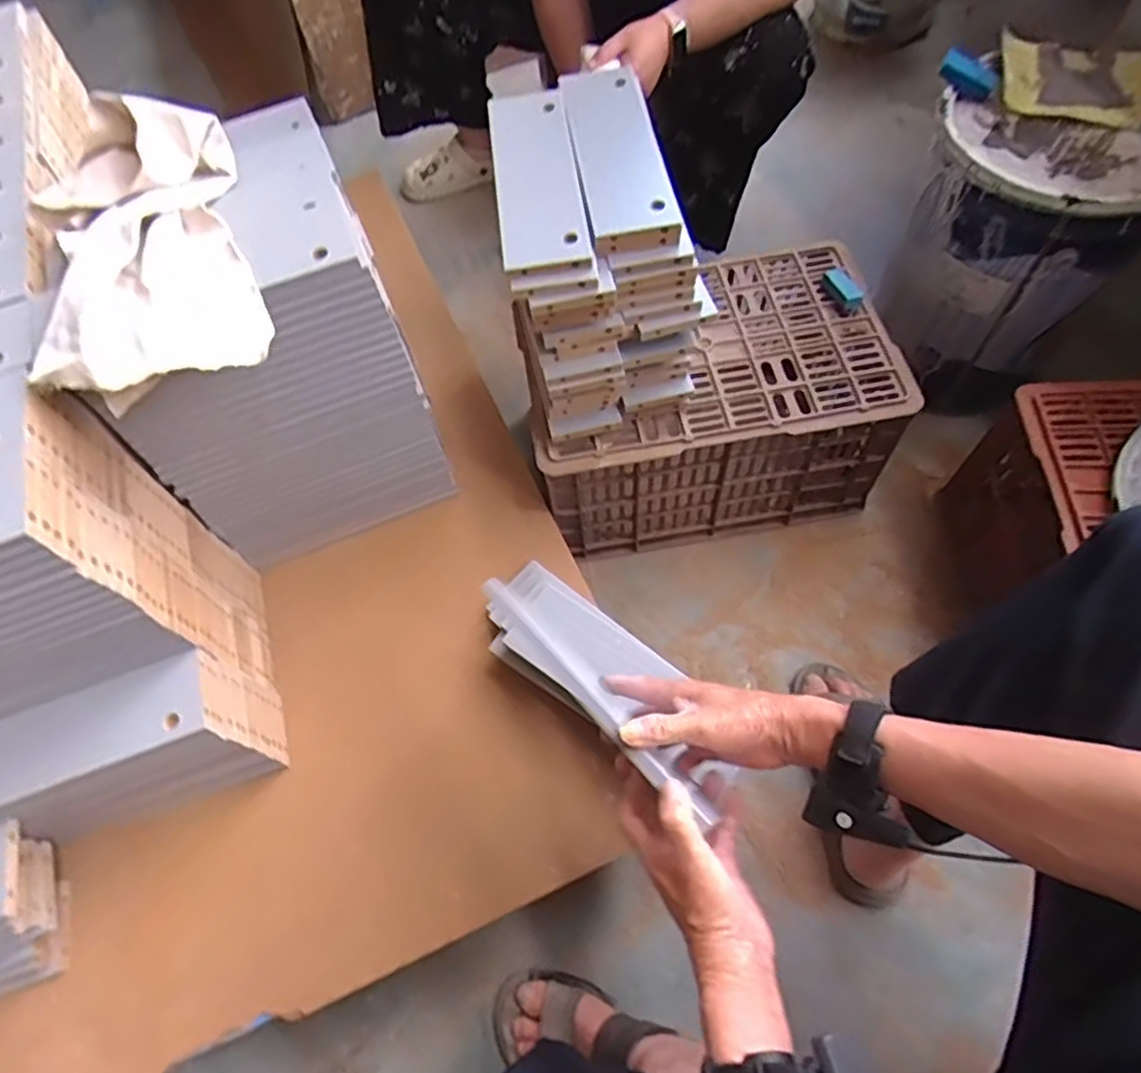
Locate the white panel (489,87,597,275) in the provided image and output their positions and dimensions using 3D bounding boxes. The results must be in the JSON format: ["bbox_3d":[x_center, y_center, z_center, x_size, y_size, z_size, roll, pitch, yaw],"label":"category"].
[{"bbox_3d":[-0.034,-0.373,0.712,0.085,0.017,0.266,-8,62,0],"label":"white panel"}]

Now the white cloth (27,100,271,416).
[{"bbox_3d":[-0.368,-0.247,0.590,0.177,0.079,0.274,-19,64,-6],"label":"white cloth"}]

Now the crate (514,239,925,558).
[{"bbox_3d":[0.177,-0.183,0.983,0.453,0.249,0.289,-10,63,-2],"label":"crate"}]

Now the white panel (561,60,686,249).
[{"bbox_3d":[0.049,-0.402,0.725,0.089,0.023,0.271,-9,62,0],"label":"white panel"}]

